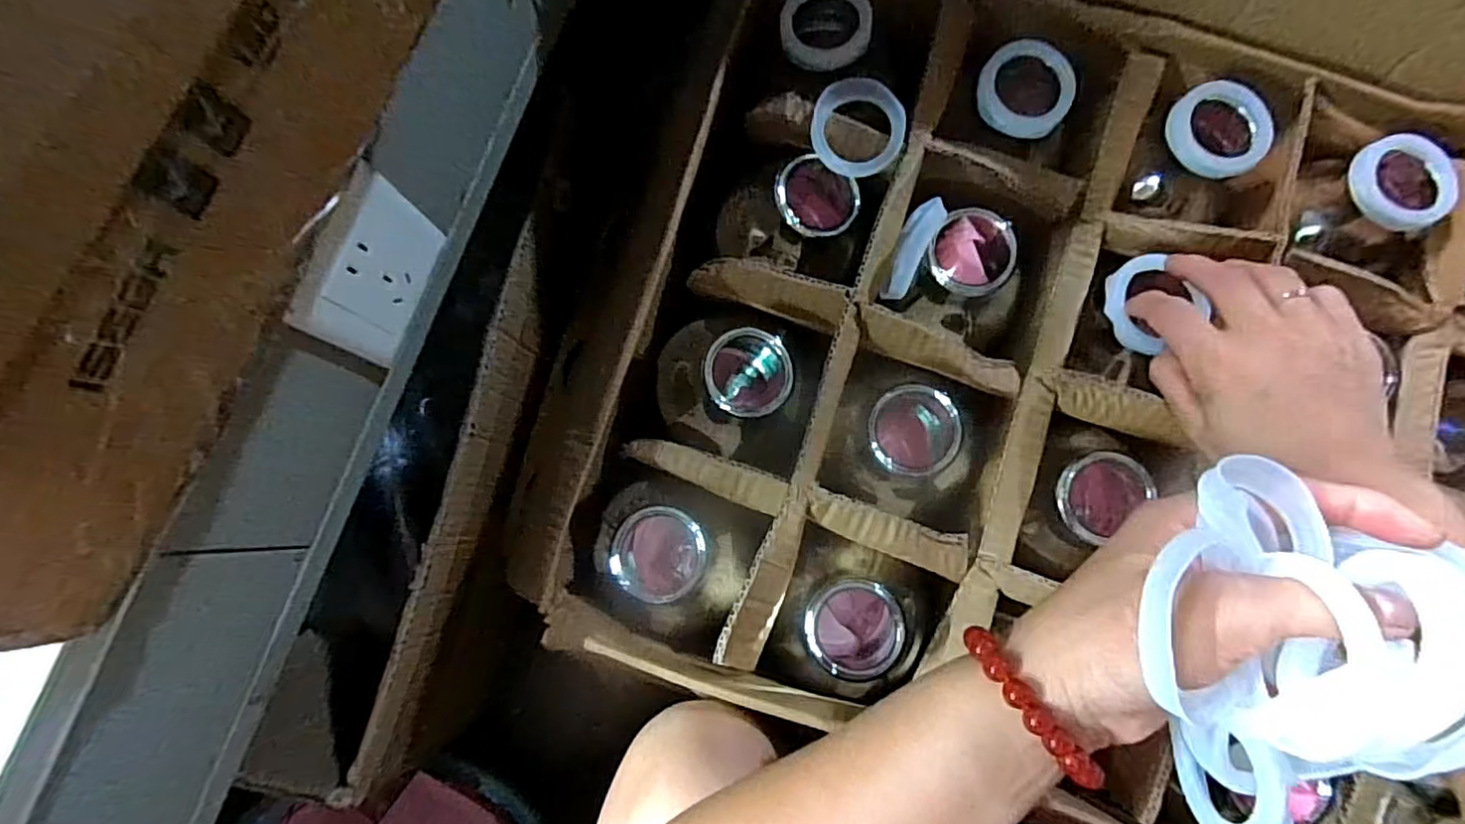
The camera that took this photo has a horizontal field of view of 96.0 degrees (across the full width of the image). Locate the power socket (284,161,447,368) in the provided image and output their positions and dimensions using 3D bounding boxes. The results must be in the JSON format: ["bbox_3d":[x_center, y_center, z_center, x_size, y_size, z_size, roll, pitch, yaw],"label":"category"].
[{"bbox_3d":[-0.185,-0.072,0.343,0.007,0.085,0.084,19,82,4],"label":"power socket"}]

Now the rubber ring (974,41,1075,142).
[{"bbox_3d":[0.179,-0.196,0.402,0.058,0.009,0.058,0,95,-1],"label":"rubber ring"}]

